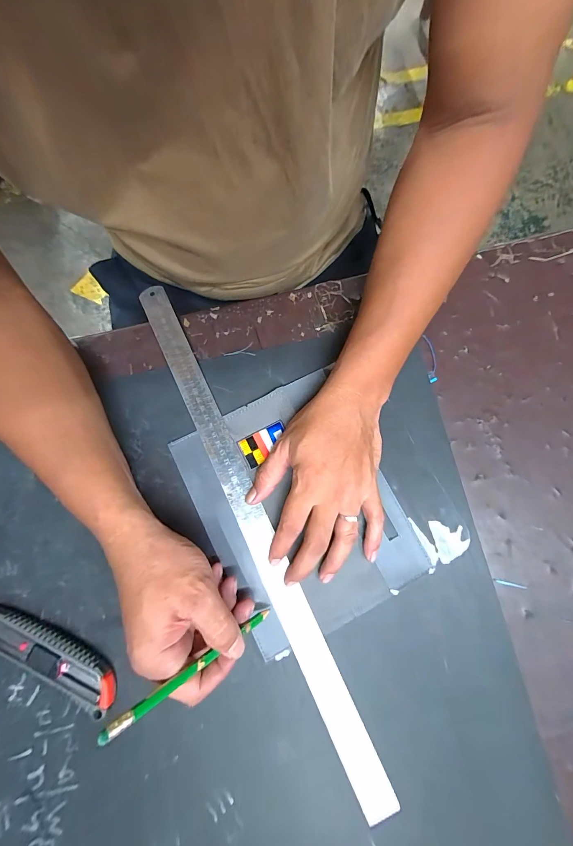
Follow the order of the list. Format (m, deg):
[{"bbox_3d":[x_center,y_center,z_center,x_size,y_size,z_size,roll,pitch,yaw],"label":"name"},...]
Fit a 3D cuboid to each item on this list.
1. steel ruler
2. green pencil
[{"bbox_3d":[-0.036,0.087,0.309,0.028,0.004,0.517,-25,80,-4],"label":"steel ruler"},{"bbox_3d":[-0.061,0.173,0.233,0.004,0.137,0.008,-29,76,39],"label":"green pencil"}]

